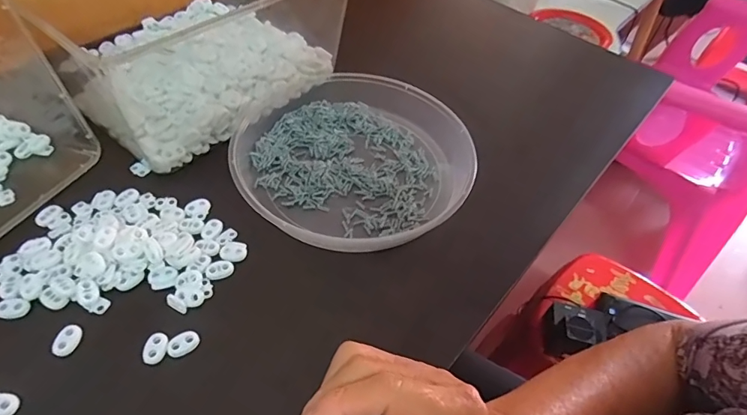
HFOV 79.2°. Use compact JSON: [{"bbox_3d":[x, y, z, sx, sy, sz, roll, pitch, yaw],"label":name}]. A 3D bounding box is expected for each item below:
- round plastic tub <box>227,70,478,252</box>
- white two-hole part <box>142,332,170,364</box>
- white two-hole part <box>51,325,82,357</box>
[{"bbox_3d":[-0.022,-0.055,0.456,0.229,0.039,0.234,3,49,-3],"label":"round plastic tub"},{"bbox_3d":[-0.160,0.102,0.331,0.015,0.004,0.022,3,49,-3],"label":"white two-hole part"},{"bbox_3d":[-0.223,0.096,0.329,0.013,0.005,0.023,5,49,-1],"label":"white two-hole part"}]

